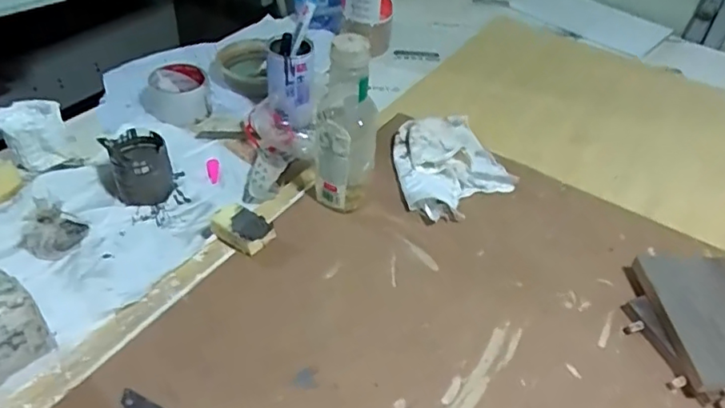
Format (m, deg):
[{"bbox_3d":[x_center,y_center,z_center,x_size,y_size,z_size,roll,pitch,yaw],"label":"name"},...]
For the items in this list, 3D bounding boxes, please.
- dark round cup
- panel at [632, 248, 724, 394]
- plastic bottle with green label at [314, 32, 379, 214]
[{"bbox_3d":[-0.264,-0.042,0.680,0.064,0.075,0.067,2,43,-2],"label":"dark round cup"},{"bbox_3d":[0.359,0.114,0.567,0.123,0.012,0.161,4,46,-6],"label":"panel"},{"bbox_3d":[-0.019,-0.078,0.621,0.065,0.207,0.054,1,43,-3],"label":"plastic bottle with green label"}]

